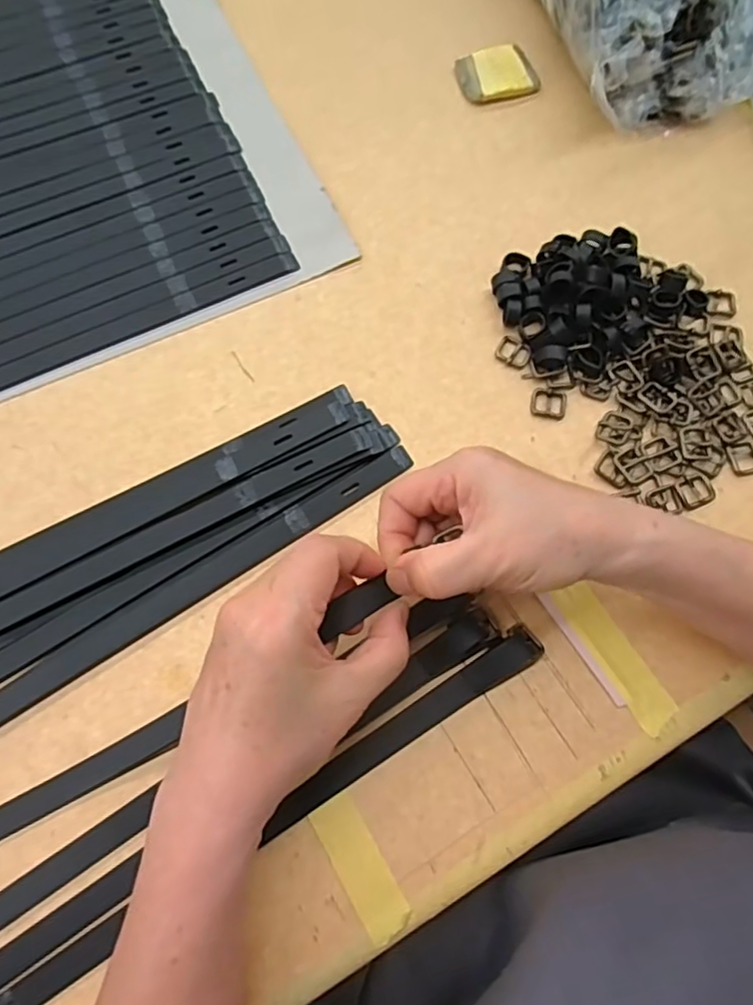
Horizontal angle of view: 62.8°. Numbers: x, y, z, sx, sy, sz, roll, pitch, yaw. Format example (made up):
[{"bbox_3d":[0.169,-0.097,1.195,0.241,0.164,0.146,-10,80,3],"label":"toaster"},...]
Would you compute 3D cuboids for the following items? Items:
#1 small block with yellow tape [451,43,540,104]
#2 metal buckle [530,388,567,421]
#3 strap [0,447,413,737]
[{"bbox_3d":[0.094,-0.331,0.476,0.060,0.005,0.047,-16,73,-3],"label":"small block with yellow tape"},{"bbox_3d":[0.111,-0.064,0.396,0.023,0.004,0.020,8,73,4],"label":"metal buckle"},{"bbox_3d":[-0.154,0.080,0.352,0.396,0.009,0.024,-33,75,-8],"label":"strap"}]

